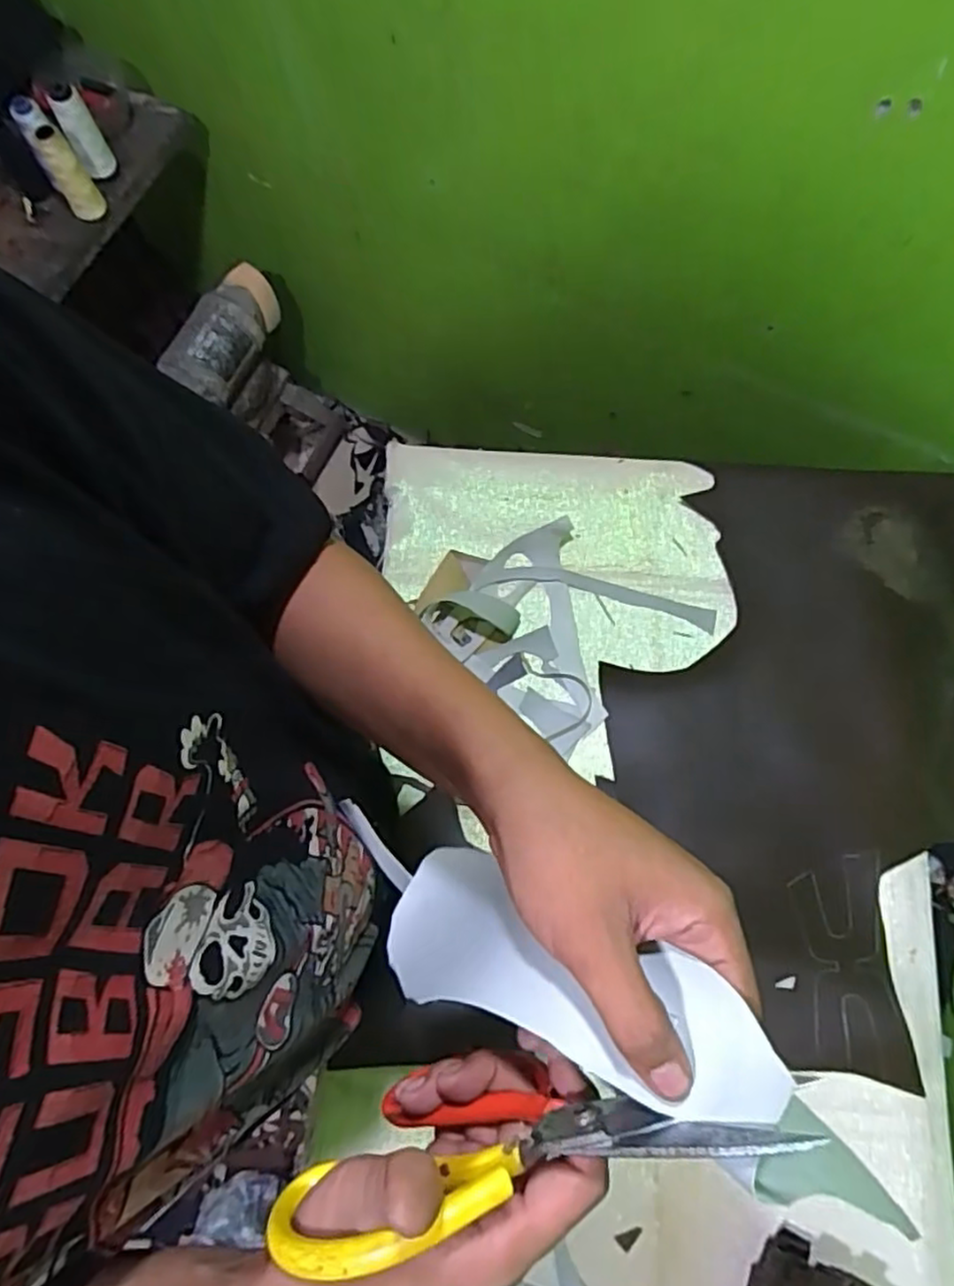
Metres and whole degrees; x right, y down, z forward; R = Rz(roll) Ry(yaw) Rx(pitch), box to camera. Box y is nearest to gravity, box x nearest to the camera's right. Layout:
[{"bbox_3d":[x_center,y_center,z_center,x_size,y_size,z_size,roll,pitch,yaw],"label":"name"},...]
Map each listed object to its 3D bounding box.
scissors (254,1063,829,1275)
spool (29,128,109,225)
[{"bbox_3d":[0.018,0.195,0.268,0.205,0.093,0.013,-21,74,14],"label":"scissors"},{"bbox_3d":[-0.568,-0.651,0.972,0.048,0.117,0.050,0,75,1],"label":"spool"}]

